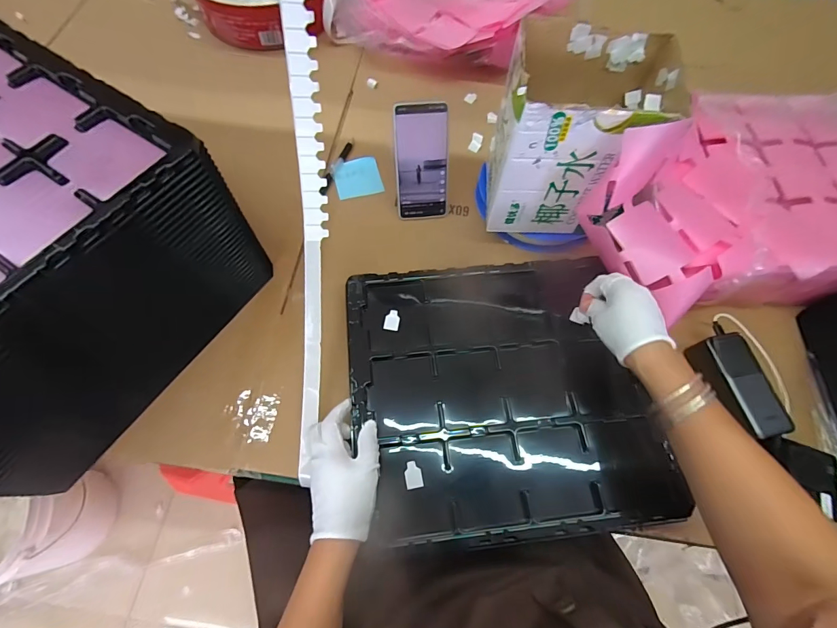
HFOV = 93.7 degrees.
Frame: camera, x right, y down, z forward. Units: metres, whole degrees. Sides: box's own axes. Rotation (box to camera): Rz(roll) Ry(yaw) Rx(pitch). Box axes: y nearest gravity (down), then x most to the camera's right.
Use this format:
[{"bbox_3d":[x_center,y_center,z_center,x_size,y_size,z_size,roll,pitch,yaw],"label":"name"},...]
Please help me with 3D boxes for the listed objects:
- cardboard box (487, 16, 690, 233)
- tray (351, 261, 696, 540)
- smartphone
[{"bbox_3d":[0.197,-0.226,0.512,0.184,0.193,0.169,7,67,1],"label":"cardboard box"},{"bbox_3d":[0.097,0.091,0.488,0.348,0.032,0.329,-5,67,-5],"label":"tray"},{"bbox_3d":[0.005,-0.221,0.583,0.077,0.164,0.009,-7,39,-6],"label":"smartphone"}]

